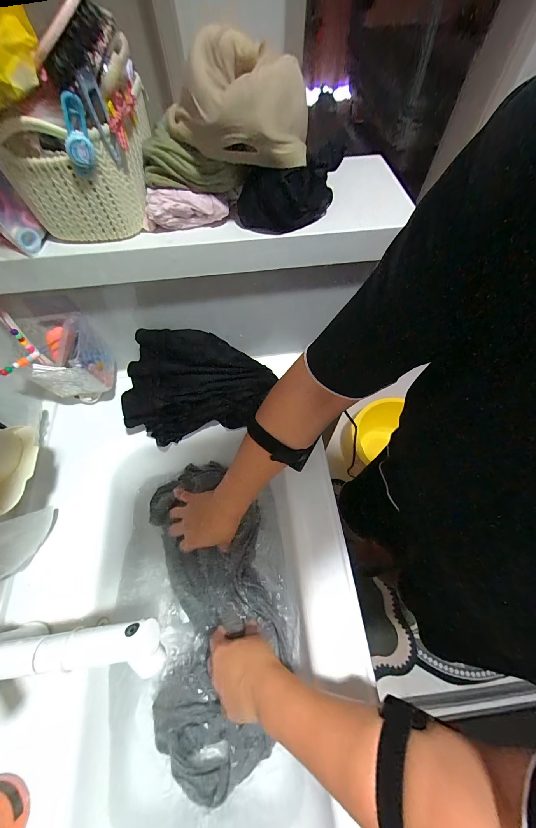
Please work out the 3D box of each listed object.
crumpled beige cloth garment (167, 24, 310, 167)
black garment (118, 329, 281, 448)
[{"bbox_3d":[-0.024,-0.296,0.278,0.143,0.079,0.066,-11,62,-6],"label":"crumpled beige cloth garment"},{"bbox_3d":[-0.108,-0.044,0.474,0.218,0.110,0.150,3,62,2],"label":"black garment"}]

